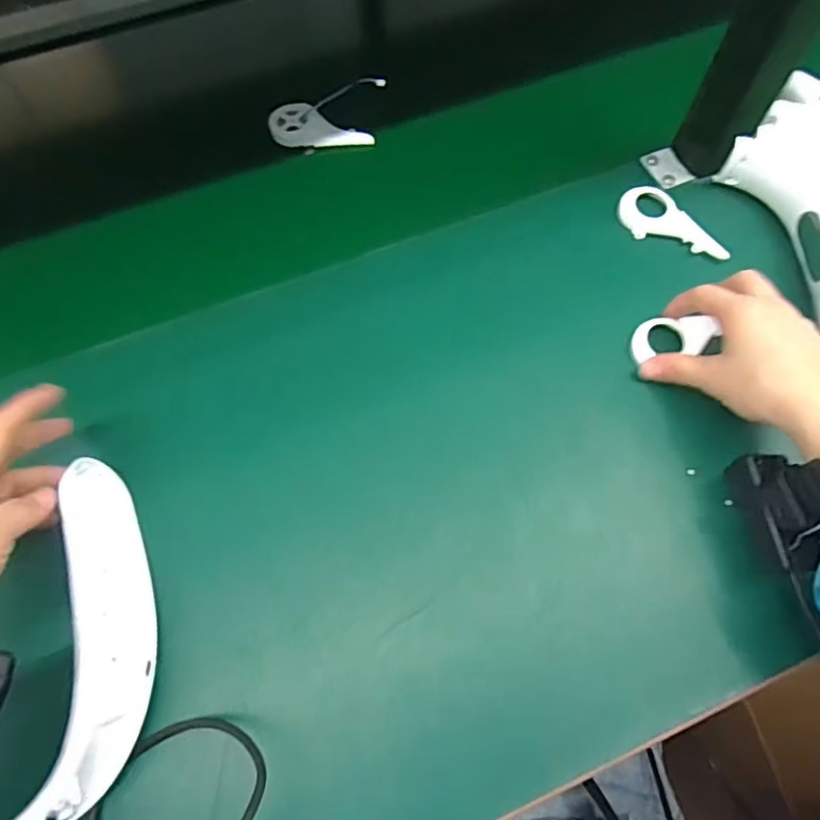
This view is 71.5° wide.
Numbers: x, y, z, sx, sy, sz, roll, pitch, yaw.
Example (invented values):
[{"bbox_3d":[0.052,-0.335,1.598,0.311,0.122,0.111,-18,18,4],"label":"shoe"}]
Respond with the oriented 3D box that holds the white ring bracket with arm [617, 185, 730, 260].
[{"bbox_3d":[0.212,-0.148,0.465,0.044,0.009,0.093,-34,70,-15],"label":"white ring bracket with arm"}]

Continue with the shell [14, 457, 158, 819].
[{"bbox_3d":[-0.183,0.123,0.334,0.050,0.049,0.195,-10,65,-3],"label":"shell"}]

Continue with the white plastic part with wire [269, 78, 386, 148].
[{"bbox_3d":[-0.076,-0.276,0.532,0.103,0.019,0.061,-3,65,-2],"label":"white plastic part with wire"}]

